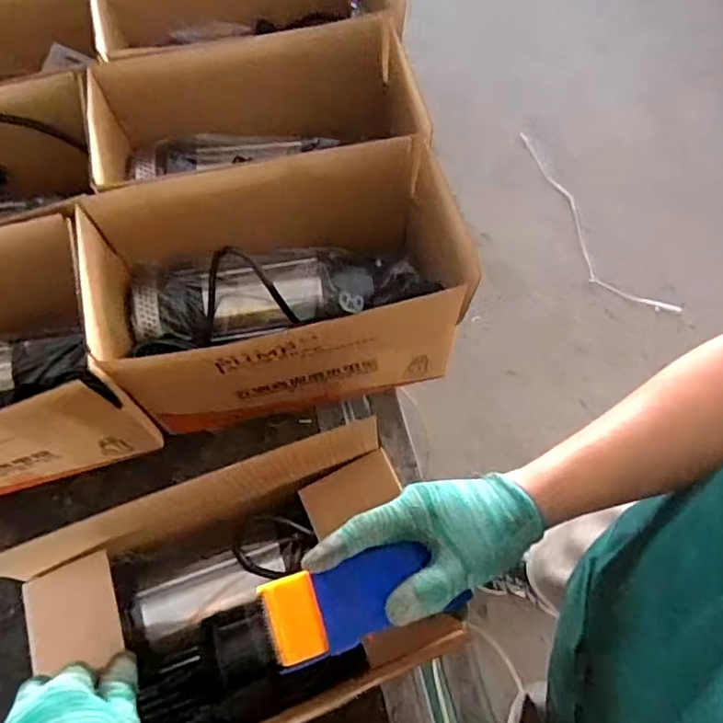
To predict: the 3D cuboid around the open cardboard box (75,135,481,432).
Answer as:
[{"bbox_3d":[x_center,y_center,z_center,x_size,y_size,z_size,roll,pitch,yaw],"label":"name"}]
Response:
[{"bbox_3d":[-0.065,-0.073,0.657,0.391,0.194,0.217,-14,66,-4],"label":"open cardboard box"}]

